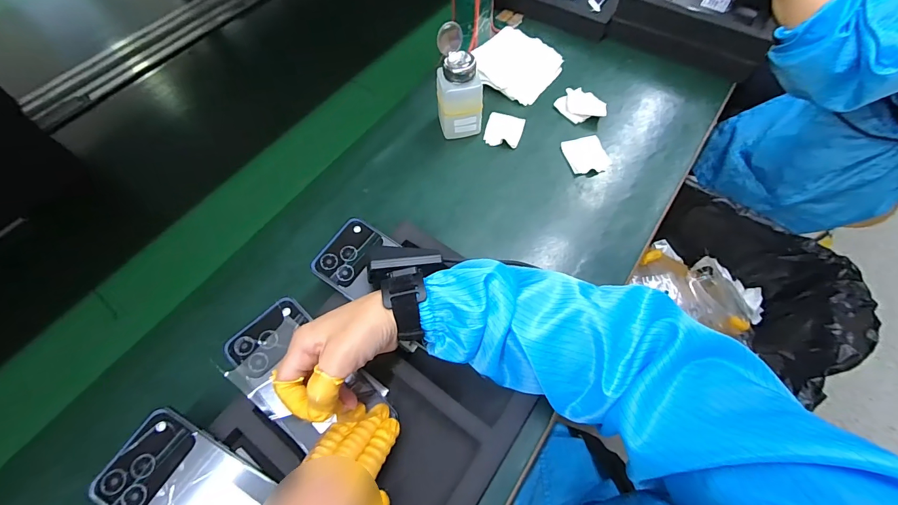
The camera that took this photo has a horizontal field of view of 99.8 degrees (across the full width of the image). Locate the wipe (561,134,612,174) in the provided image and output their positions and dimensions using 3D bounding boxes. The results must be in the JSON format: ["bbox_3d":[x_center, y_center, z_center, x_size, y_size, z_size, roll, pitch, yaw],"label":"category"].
[{"bbox_3d":[0.182,-0.129,0.506,0.054,0.009,0.056,-12,63,-5],"label":"wipe"}]

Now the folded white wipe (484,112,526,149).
[{"bbox_3d":[0.077,-0.170,0.528,0.049,0.008,0.054,14,64,9],"label":"folded white wipe"}]

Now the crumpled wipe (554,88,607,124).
[{"bbox_3d":[0.189,-0.208,0.541,0.057,0.017,0.064,-25,65,-11],"label":"crumpled wipe"}]

